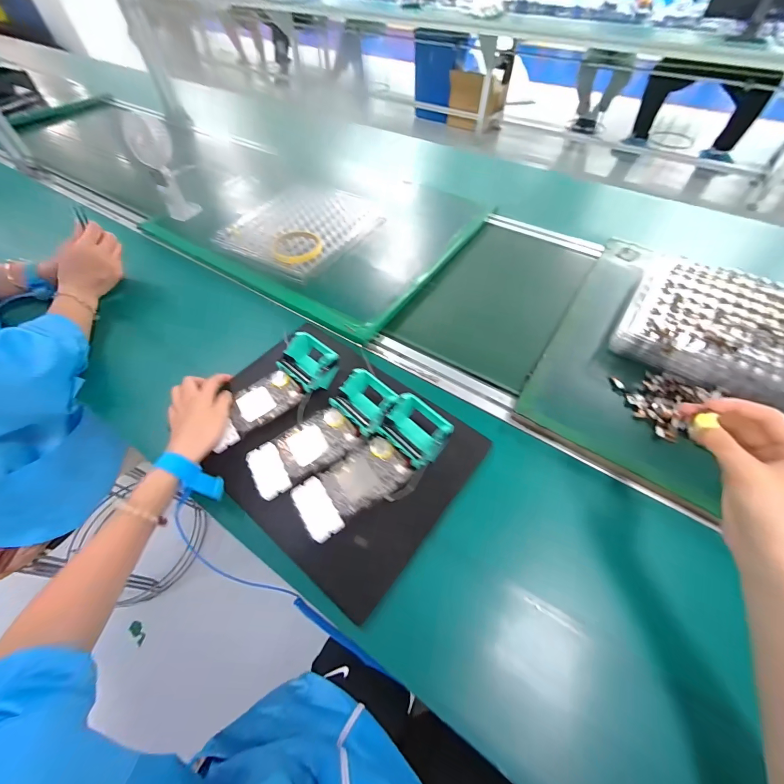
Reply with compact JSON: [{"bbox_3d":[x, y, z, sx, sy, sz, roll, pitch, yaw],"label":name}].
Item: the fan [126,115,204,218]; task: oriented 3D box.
[{"bbox_3d":[-0.457,-0.443,0.674,0.076,0.192,0.052,-27,60,-18],"label":"fan"}]

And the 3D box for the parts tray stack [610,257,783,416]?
[{"bbox_3d":[0.488,-0.083,0.463,0.286,0.050,0.232,30,60,19],"label":"parts tray stack"}]

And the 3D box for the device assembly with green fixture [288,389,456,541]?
[{"bbox_3d":[-0.020,0.086,0.377,0.181,0.058,0.084,-33,62,-21],"label":"device assembly with green fixture"}]

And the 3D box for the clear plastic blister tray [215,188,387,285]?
[{"bbox_3d":[-0.183,-0.346,0.676,0.246,0.031,0.287,31,61,19],"label":"clear plastic blister tray"}]

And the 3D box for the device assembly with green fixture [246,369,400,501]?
[{"bbox_3d":[-0.082,0.049,0.407,0.188,0.029,0.078,-38,63,-9],"label":"device assembly with green fixture"}]

